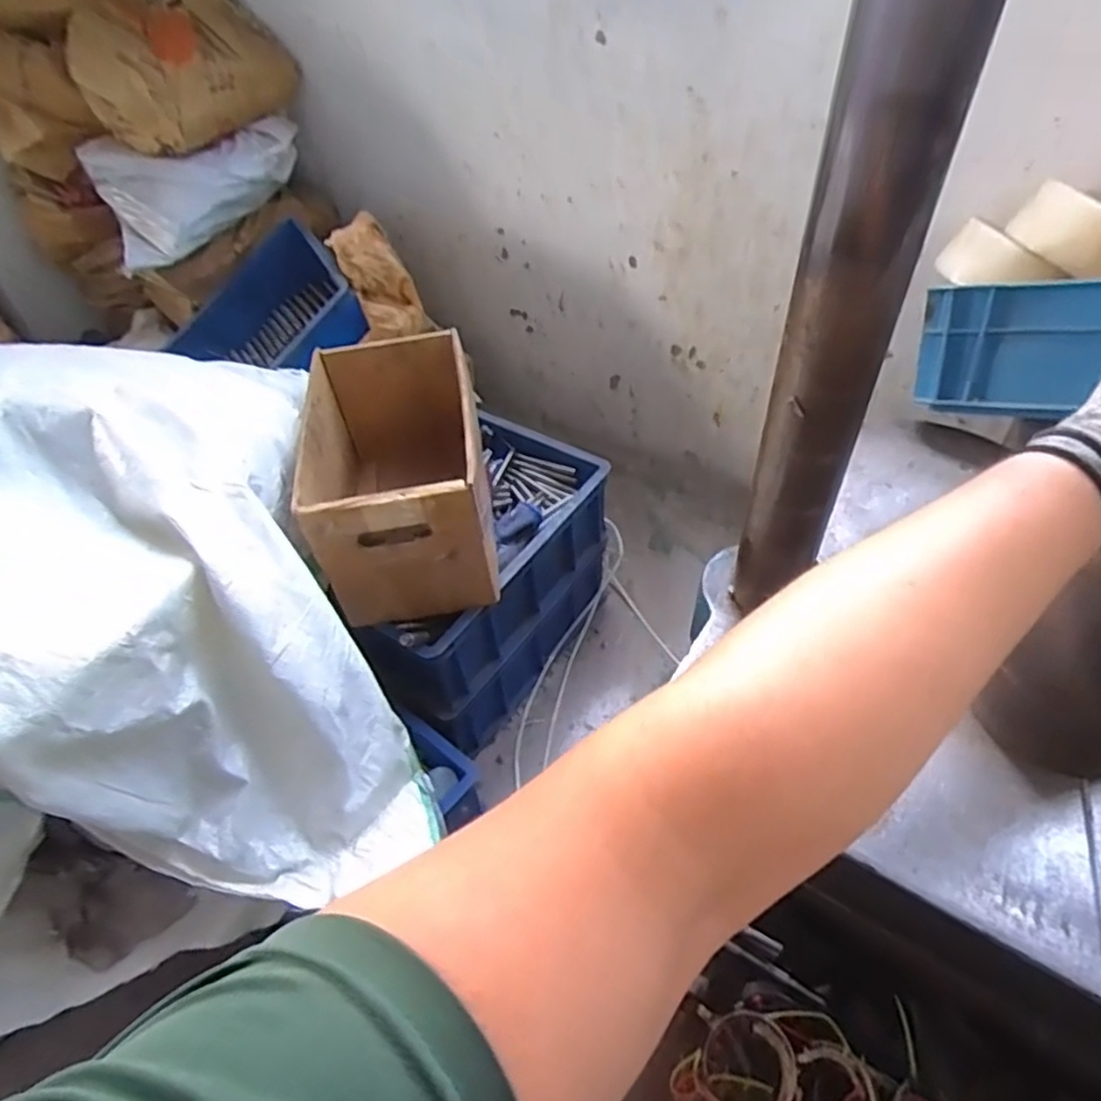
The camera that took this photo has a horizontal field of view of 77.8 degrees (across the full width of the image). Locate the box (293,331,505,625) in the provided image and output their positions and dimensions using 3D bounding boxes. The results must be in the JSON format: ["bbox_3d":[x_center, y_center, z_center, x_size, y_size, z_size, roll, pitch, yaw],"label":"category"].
[{"bbox_3d":[-0.185,-0.095,0.868,0.195,0.204,0.313,-9,48,-3],"label":"box"}]

